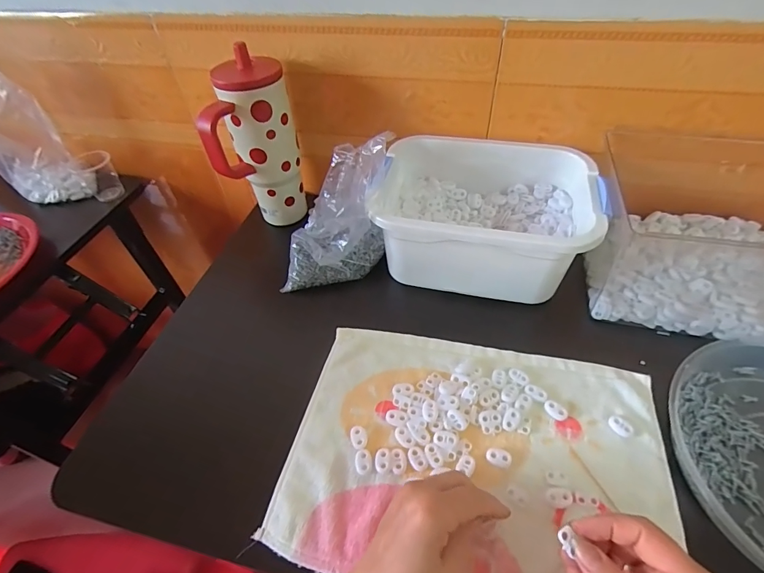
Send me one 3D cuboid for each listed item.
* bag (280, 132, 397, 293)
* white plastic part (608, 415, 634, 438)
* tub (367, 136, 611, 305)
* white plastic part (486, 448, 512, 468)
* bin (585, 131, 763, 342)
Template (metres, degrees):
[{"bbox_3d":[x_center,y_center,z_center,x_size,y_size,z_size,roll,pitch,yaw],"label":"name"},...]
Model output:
[{"bbox_3d":[-0.054,-0.087,0.492,0.115,0.223,0.093,34,19,30],"label":"bag"},{"bbox_3d":[0.223,0.131,0.366,0.015,0.004,0.021,-26,51,-18],"label":"white plastic part"},{"bbox_3d":[0.126,-0.094,0.495,0.239,0.099,0.196,9,49,12],"label":"tub"},{"bbox_3d":[0.106,0.155,0.353,0.022,0.005,0.015,14,51,16],"label":"white plastic part"},{"bbox_3d":[0.413,-0.054,0.436,0.311,0.129,0.202,8,49,11],"label":"bin"}]

